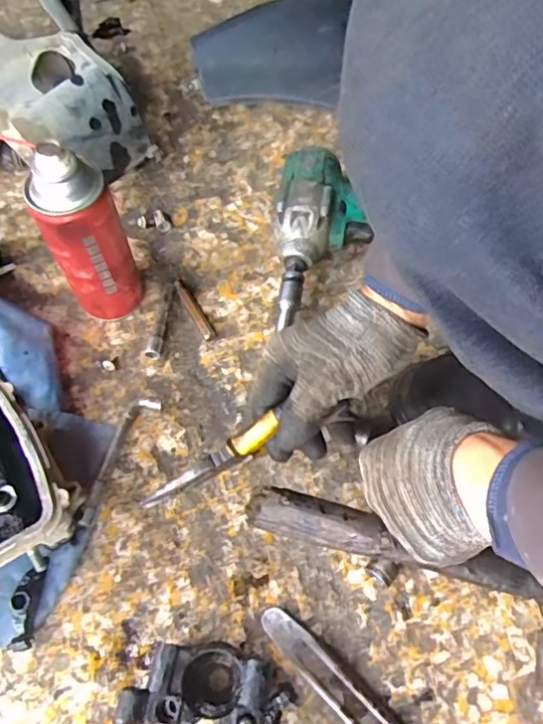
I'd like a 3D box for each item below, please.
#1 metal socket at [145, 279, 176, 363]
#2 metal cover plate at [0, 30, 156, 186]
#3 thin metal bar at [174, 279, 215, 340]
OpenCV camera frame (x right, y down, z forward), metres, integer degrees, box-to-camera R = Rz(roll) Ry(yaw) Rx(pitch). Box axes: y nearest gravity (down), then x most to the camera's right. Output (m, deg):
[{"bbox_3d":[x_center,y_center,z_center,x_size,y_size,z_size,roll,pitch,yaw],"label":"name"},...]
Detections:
[{"bbox_3d":[-0.101,-0.041,0.519,0.013,0.017,0.082,4,62,1],"label":"metal socket"},{"bbox_3d":[-0.248,-0.280,0.592,0.122,0.100,0.235,-40,70,-19],"label":"metal cover plate"},{"bbox_3d":[-0.073,-0.049,0.526,0.011,0.010,0.071,-27,66,-15],"label":"thin metal bar"}]

